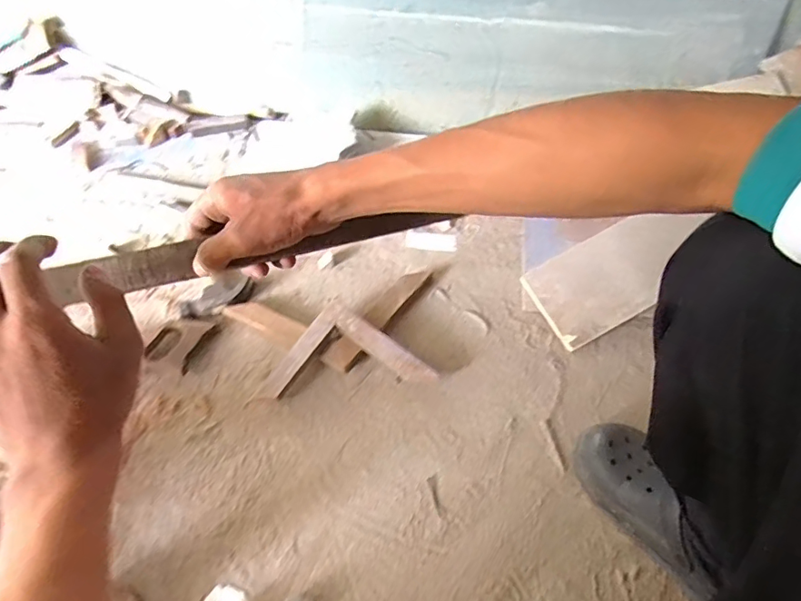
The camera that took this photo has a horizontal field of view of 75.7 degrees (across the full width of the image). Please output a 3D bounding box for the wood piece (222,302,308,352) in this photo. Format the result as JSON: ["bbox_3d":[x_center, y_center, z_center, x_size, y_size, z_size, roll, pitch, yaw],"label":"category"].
[{"bbox_3d":[-0.213,0.034,0.822,0.144,0.028,0.045,27,58,17],"label":"wood piece"}]

